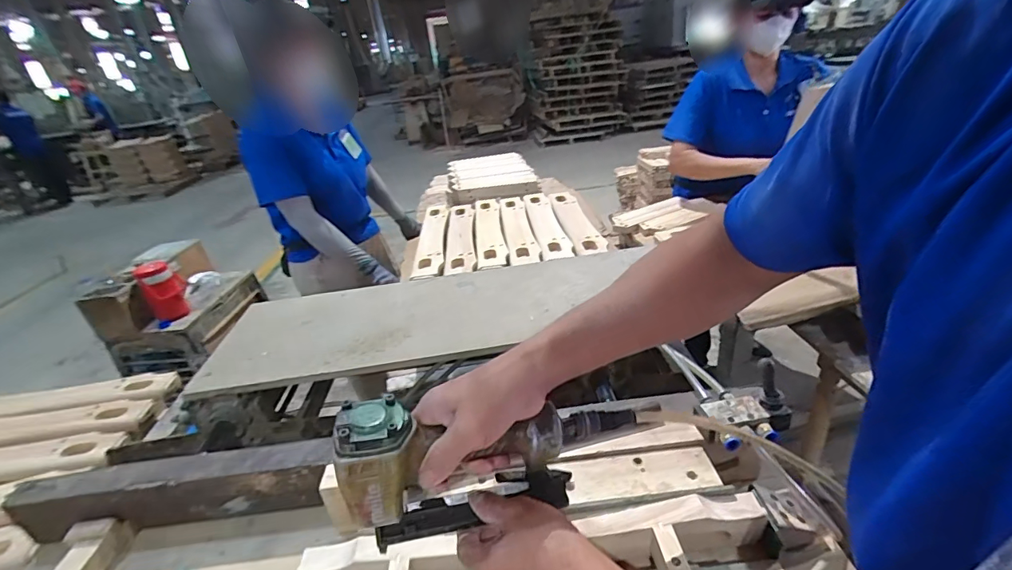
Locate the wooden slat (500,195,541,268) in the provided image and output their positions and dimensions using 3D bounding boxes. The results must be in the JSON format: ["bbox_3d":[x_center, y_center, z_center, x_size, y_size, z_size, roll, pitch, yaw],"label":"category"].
[{"bbox_3d":[0.030,-0.159,1.239,0.072,0.013,0.482,-8,27,-1],"label":"wooden slat"}]

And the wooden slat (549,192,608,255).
[{"bbox_3d":[0.183,-0.182,1.249,0.078,0.024,0.455,-8,27,0],"label":"wooden slat"}]

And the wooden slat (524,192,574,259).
[{"bbox_3d":[0.105,-0.172,1.254,0.074,0.016,0.474,-8,27,-1],"label":"wooden slat"}]

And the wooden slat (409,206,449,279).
[{"bbox_3d":[-0.192,-0.124,1.205,0.066,0.011,0.518,-8,27,-1],"label":"wooden slat"}]

